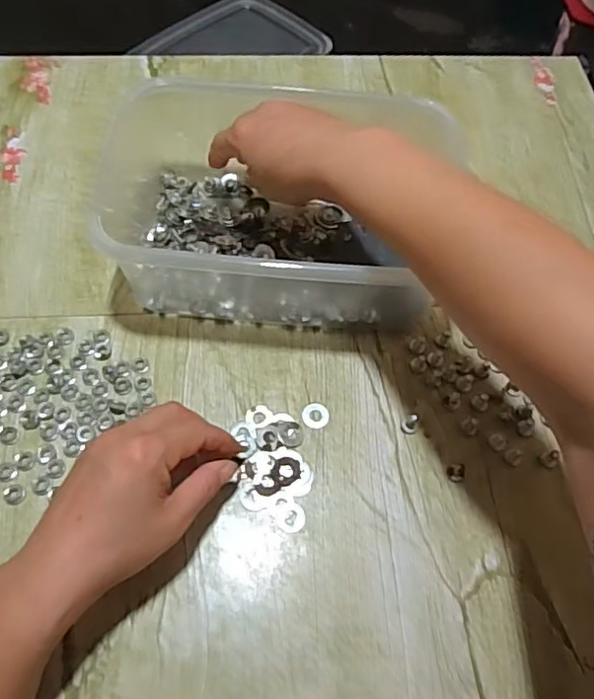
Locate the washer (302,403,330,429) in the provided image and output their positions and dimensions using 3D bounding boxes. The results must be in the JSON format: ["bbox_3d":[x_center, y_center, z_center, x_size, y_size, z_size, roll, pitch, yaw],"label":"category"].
[{"bbox_3d":[0.013,0.046,0.407,0.018,0.004,0.018,2,62,-3],"label":"washer"}]

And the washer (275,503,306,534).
[{"bbox_3d":[-0.004,0.106,0.370,0.018,0.004,0.019,2,62,-3],"label":"washer"}]

